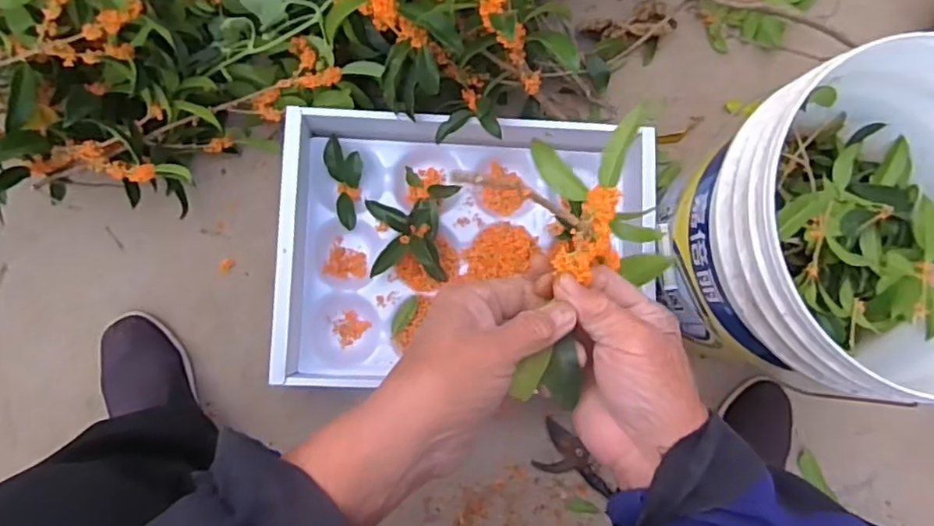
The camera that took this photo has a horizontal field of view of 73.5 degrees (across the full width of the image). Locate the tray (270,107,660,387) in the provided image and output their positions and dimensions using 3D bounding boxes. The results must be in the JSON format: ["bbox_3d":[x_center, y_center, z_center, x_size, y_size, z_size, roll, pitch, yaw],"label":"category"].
[{"bbox_3d":[0.001,-0.013,0.779,0.439,0.119,0.309,2,84,-5],"label":"tray"}]

